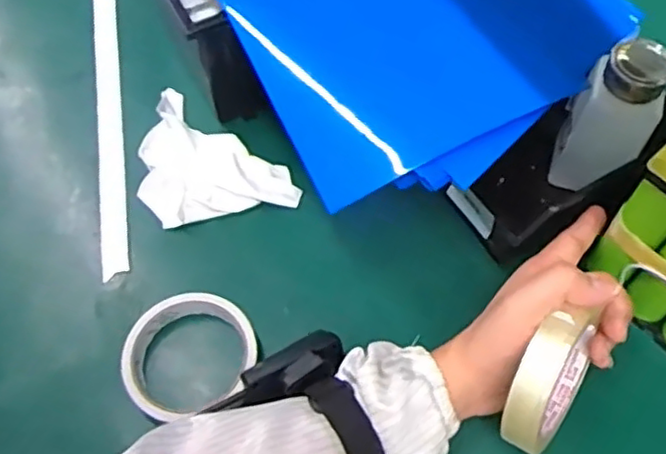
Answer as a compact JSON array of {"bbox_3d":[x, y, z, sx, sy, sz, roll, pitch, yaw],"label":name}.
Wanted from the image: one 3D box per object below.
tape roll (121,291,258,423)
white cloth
[{"bbox_3d":[-0.104,0.086,0.464,0.090,0.027,0.079,-30,64,-15],"label":"tape roll"},{"bbox_3d":[-0.111,-0.046,0.536,0.159,0.027,0.100,33,66,18],"label":"white cloth"}]

